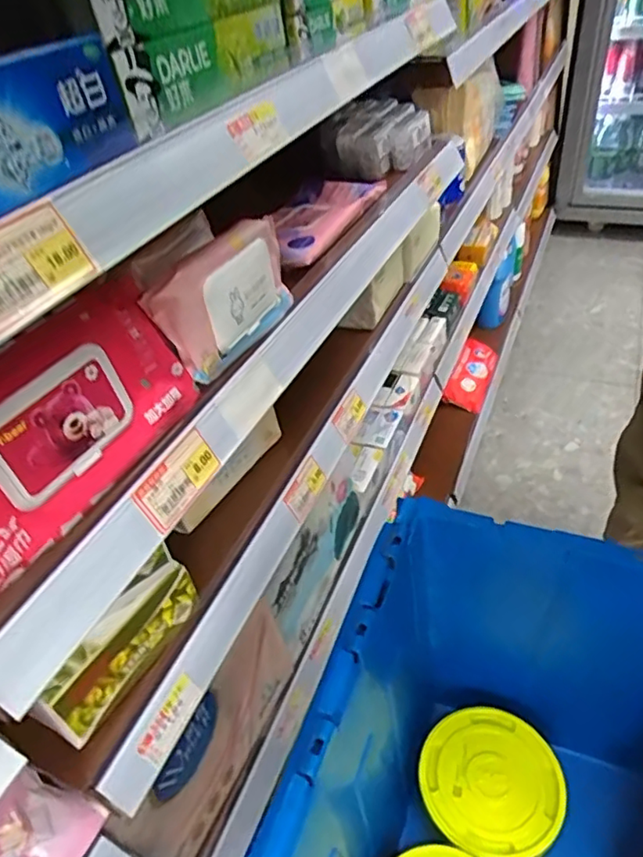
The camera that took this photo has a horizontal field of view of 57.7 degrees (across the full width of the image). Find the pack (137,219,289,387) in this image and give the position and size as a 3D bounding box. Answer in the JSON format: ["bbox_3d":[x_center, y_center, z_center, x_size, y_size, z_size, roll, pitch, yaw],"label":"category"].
[{"bbox_3d":[-0.071,-0.110,0.459,0.032,0.092,0.157,7,42,27],"label":"pack"}]

